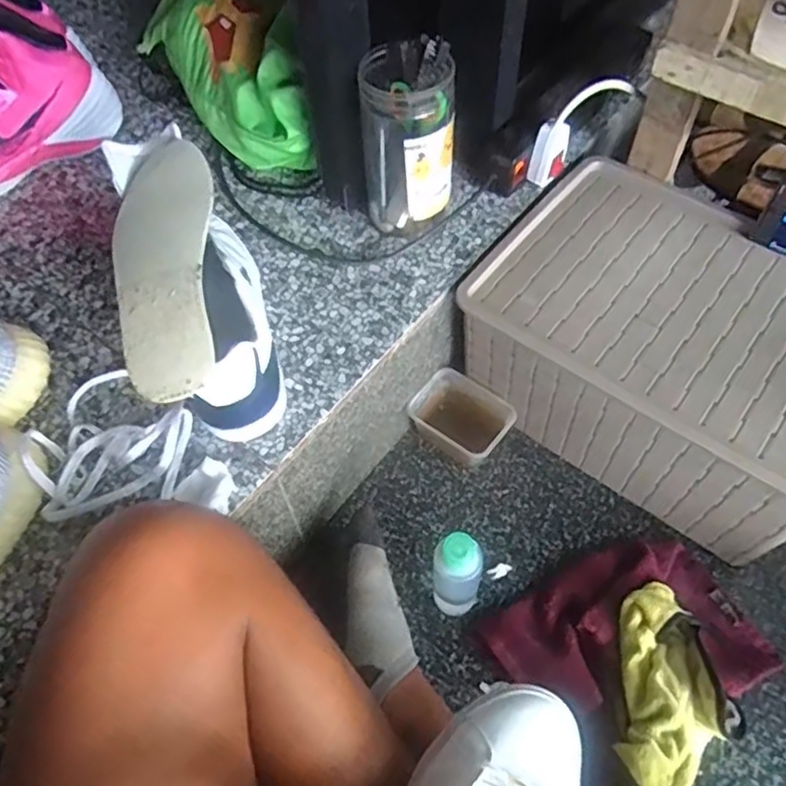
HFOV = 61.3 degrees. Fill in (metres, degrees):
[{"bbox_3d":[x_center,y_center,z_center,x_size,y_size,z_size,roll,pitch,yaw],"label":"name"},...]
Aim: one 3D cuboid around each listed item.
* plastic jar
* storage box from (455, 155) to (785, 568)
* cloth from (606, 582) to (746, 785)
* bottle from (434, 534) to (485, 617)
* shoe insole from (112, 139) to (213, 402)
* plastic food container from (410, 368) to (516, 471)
[{"bbox_3d":[0.016,-0.247,0.660,0.084,0.180,0.085,-1,57,2],"label":"plastic jar"},{"bbox_3d":[0.298,-0.045,0.717,0.387,0.156,0.277,34,65,21],"label":"storage box"},{"bbox_3d":[0.257,0.267,0.592,0.113,0.047,0.185,10,58,9],"label":"cloth"},{"bbox_3d":[0.061,0.177,0.626,0.042,0.138,0.041,-1,57,2],"label":"bottle"},{"bbox_3d":[-0.199,-0.117,0.563,0.087,0.026,0.281,-8,57,-3],"label":"shoe insole"},{"bbox_3d":[0.076,0.033,0.751,0.103,0.054,0.079,37,66,23],"label":"plastic food container"}]

